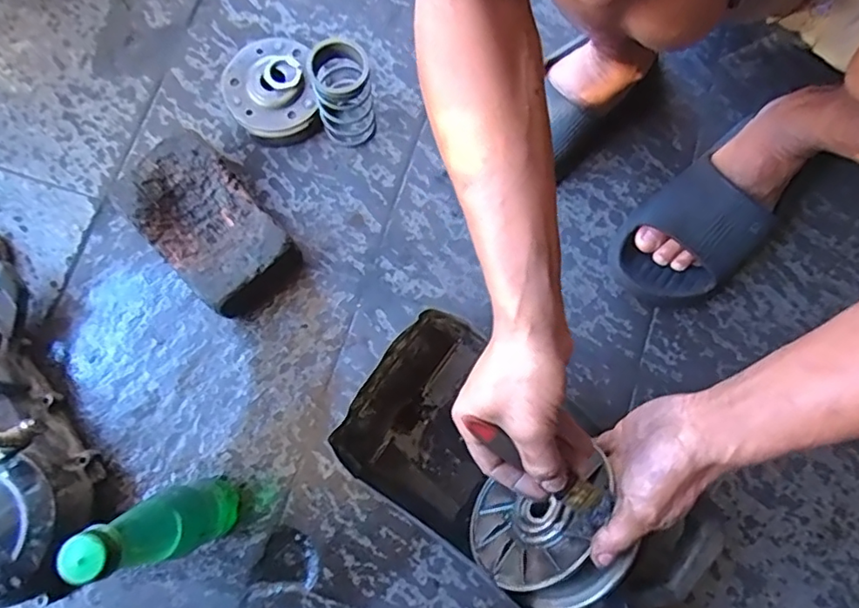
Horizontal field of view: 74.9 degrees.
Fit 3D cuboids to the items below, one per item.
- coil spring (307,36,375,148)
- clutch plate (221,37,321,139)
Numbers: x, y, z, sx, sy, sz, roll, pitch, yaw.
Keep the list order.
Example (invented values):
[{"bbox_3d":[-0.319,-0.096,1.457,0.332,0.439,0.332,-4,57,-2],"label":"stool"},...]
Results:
[{"bbox_3d":[-0.089,-0.216,0.583,0.057,0.111,0.056,0,78,-1],"label":"coil spring"},{"bbox_3d":[-0.177,-0.239,0.621,0.095,0.037,0.119,-10,79,-3],"label":"clutch plate"}]

